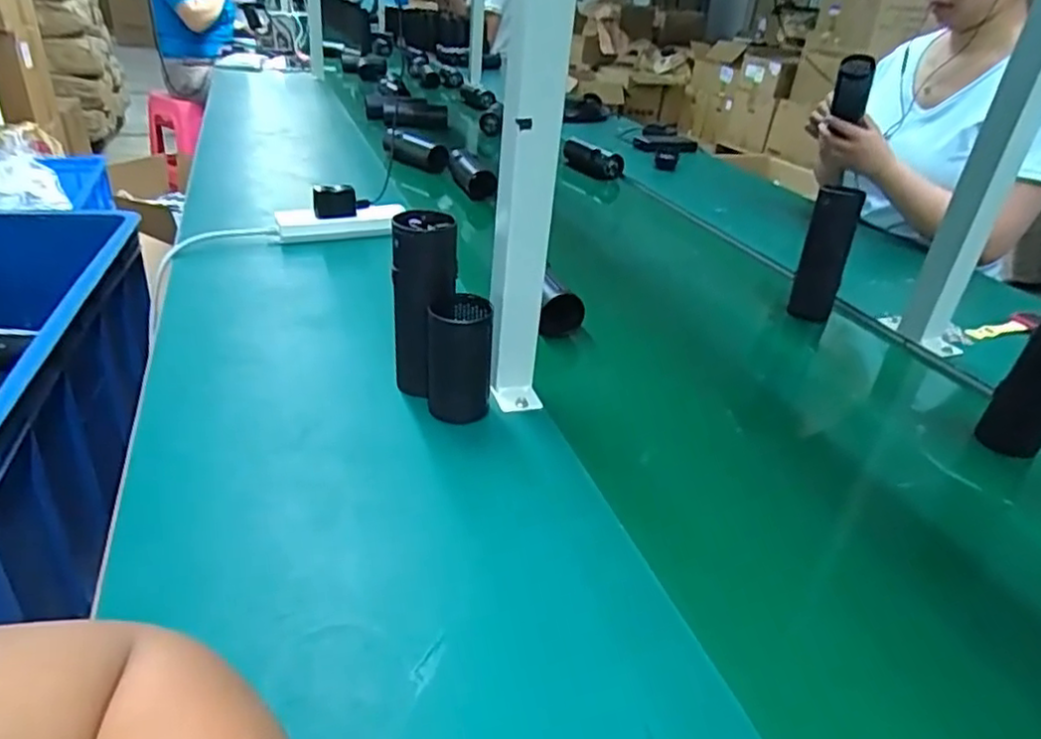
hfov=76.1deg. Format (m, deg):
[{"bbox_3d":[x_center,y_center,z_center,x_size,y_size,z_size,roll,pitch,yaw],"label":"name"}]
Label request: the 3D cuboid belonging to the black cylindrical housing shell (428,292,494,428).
[{"bbox_3d":[-0.053,-0.010,0.582,0.055,0.105,0.059,4,31,-3],"label":"black cylindrical housing shell"}]

